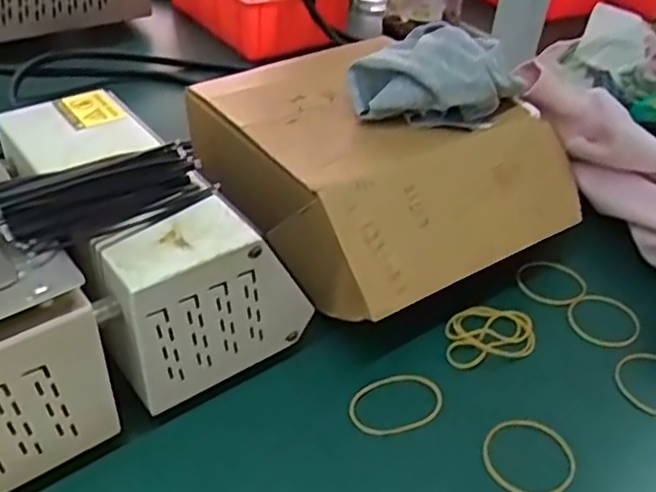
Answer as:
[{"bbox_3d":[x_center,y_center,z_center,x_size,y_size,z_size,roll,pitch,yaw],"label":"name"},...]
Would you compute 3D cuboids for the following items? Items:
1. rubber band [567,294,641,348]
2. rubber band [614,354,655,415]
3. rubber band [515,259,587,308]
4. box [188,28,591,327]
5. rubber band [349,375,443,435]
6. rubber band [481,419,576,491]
[{"bbox_3d":[0.172,0.047,0.423,0.043,0.007,0.038,21,56,17],"label":"rubber band"},{"bbox_3d":[0.187,0.078,0.385,0.043,0.008,0.044,2,43,-2],"label":"rubber band"},{"bbox_3d":[0.147,0.024,0.444,0.045,0.008,0.034,21,41,19],"label":"rubber band"},{"bbox_3d":[0.030,-0.049,0.457,0.198,0.086,0.215,-23,46,-30],"label":"box"},{"bbox_3d":[0.037,0.084,0.360,0.051,0.006,0.035,-22,46,-30],"label":"rubber band"},{"bbox_3d":[0.101,0.107,0.341,0.044,0.006,0.044,1,45,-1],"label":"rubber band"}]

